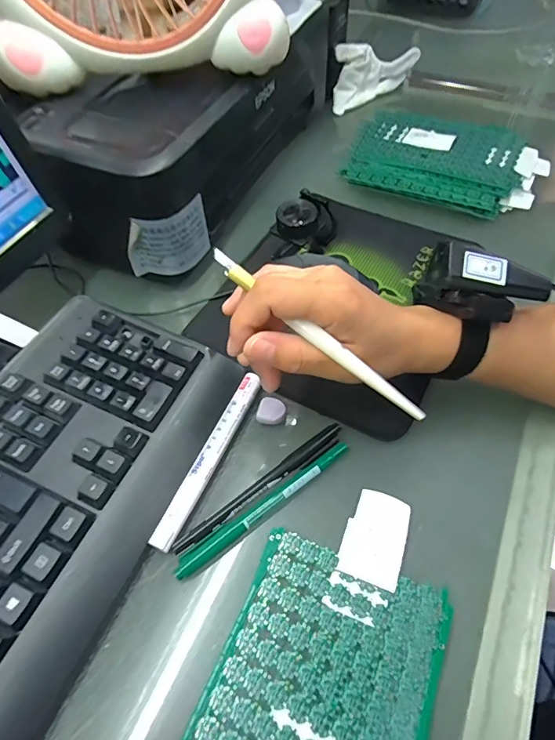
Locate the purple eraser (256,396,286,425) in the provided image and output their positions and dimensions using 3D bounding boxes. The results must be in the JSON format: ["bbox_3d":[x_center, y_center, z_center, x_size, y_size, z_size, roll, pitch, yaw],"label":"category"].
[{"bbox_3d":[-0.005,0.032,0.338,0.022,0.012,0.020,-3,55,1],"label":"purple eraser"}]

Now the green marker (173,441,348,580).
[{"bbox_3d":[-0.008,0.091,0.298,0.138,0.008,0.013,-33,60,-19],"label":"green marker"}]

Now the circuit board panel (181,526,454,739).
[{"bbox_3d":[0.021,0.186,0.237,0.118,0.006,0.162,19,58,16],"label":"circuit board panel"}]

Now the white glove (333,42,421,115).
[{"bbox_3d":[0.134,-0.414,0.615,0.131,0.078,0.034,-27,58,-15],"label":"white glove"}]

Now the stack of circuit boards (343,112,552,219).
[{"bbox_3d":[0.192,-0.244,0.512,0.209,0.029,0.146,20,59,17],"label":"stack of circuit boards"}]

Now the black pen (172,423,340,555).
[{"bbox_3d":[-0.010,0.080,0.304,0.138,0.008,0.010,-34,60,-19],"label":"black pen"}]

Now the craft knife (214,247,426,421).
[{"bbox_3d":[0.019,-0.022,0.246,0.150,0.006,0.009,39,65,10],"label":"craft knife"}]

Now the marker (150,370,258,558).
[{"bbox_3d":[-0.047,0.063,0.317,0.014,0.016,0.137,19,58,16],"label":"marker"}]

